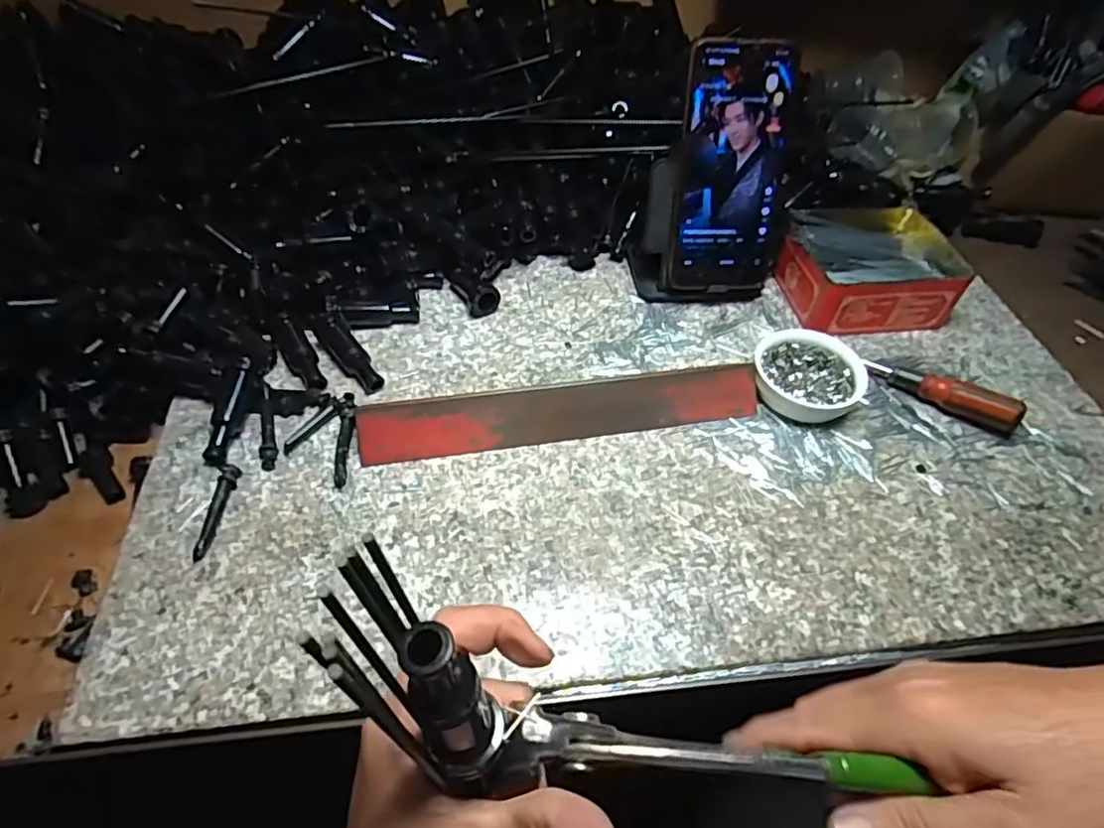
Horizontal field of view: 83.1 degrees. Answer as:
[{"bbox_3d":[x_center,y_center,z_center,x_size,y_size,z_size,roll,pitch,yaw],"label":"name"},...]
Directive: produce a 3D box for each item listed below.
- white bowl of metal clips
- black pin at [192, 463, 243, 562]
[{"bbox_3d":[0.173,-0.024,0.426,0.071,0.030,0.062,20,51,13],"label":"white bowl of metal clips"},{"bbox_3d":[-0.188,0.053,0.350,0.011,0.006,0.060,1,49,-3],"label":"black pin"}]

